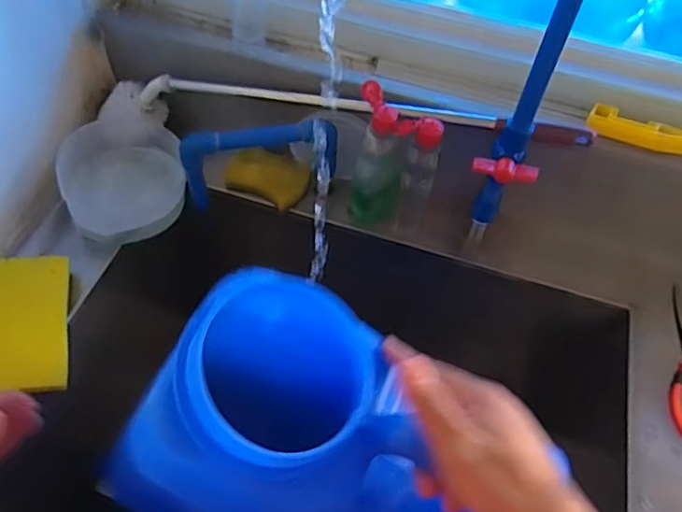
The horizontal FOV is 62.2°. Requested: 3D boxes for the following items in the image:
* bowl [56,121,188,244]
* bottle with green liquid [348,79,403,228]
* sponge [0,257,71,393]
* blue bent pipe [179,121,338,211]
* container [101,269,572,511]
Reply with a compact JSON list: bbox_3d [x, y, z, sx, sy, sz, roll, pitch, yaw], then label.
[{"bbox_3d":[-0.270,-0.096,0.707,0.149,0.056,0.151,2,55,-3],"label":"bowl"},{"bbox_3d":[0.045,-0.113,0.671,0.056,0.171,0.058,5,55,-1],"label":"bottle with green liquid"},{"bbox_3d":[-0.331,0.067,0.576,0.096,0.013,0.144,1,64,-25],"label":"sponge"},{"bbox_3d":[-0.094,-0.114,0.678,0.183,0.101,0.028,-9,56,-11],"label":"blue bent pipe"},{"bbox_3d":[-0.002,0.171,0.435,0.343,0.160,0.176,38,57,-19],"label":"container"}]

